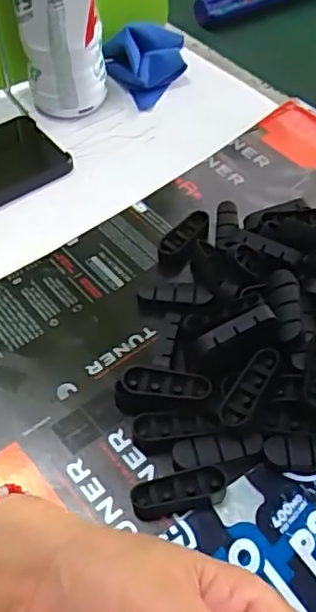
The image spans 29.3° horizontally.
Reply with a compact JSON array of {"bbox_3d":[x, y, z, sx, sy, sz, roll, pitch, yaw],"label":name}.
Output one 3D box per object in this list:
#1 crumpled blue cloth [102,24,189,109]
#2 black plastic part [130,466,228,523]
[{"bbox_3d":[-0.011,-0.219,0.530,0.070,0.042,0.092,-3,54,-1],"label":"crumpled blue cloth"},{"bbox_3d":[0.011,0.095,0.304,0.048,0.010,0.019,-12,54,-8],"label":"black plastic part"}]

